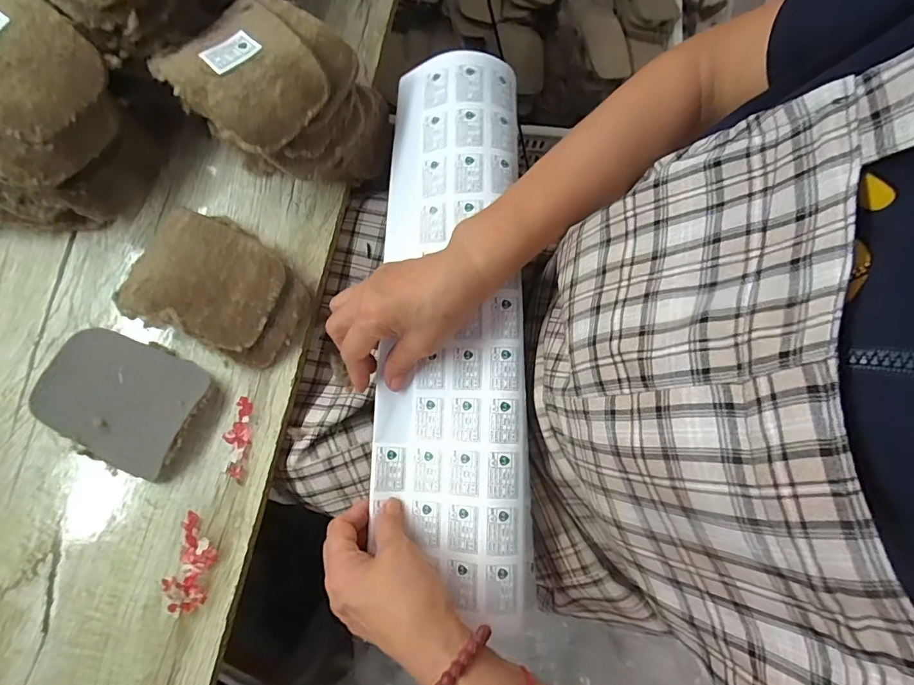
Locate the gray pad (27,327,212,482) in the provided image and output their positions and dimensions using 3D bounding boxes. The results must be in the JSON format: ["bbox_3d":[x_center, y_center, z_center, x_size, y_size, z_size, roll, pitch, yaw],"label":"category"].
[{"bbox_3d":[-0.266,0.045,0.367,0.124,0.019,0.096,25,80,3],"label":"gray pad"}]

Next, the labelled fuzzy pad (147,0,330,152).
[{"bbox_3d":[-0.163,-0.208,0.355,0.097,0.017,0.122,-43,85,-8],"label":"labelled fuzzy pad"}]

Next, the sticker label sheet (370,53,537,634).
[{"bbox_3d":[-0.007,-0.024,0.373,0.117,0.030,0.440,-1,81,-1],"label":"sticker label sheet"}]

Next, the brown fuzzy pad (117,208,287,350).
[{"bbox_3d":[-0.205,-0.053,0.377,0.125,0.018,0.095,19,80,2],"label":"brown fuzzy pad"}]

